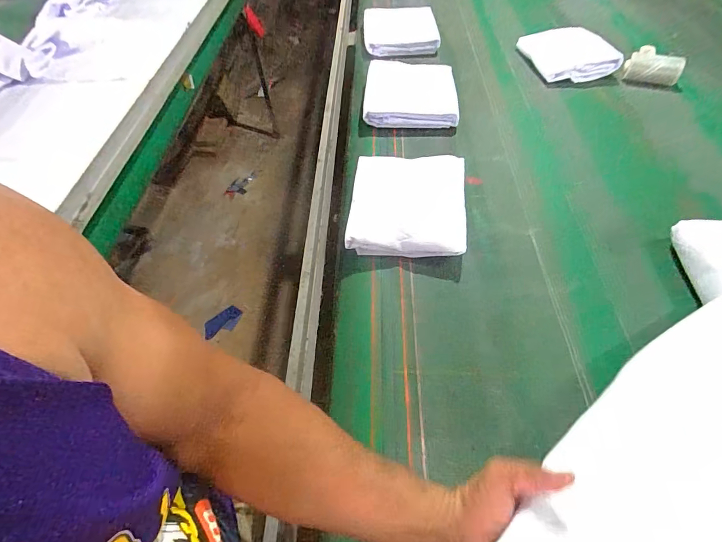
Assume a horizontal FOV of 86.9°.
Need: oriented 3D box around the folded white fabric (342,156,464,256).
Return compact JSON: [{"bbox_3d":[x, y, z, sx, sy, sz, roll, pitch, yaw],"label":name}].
[{"bbox_3d":[0.085,-0.124,0.695,0.203,0.054,0.229,4,53,7],"label":"folded white fabric"}]

